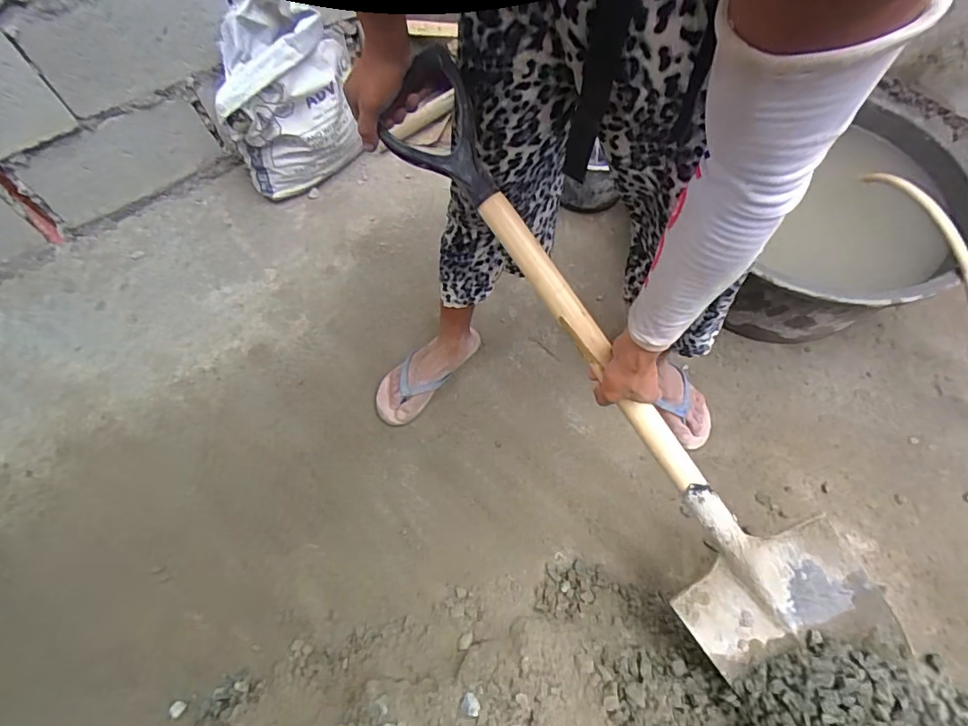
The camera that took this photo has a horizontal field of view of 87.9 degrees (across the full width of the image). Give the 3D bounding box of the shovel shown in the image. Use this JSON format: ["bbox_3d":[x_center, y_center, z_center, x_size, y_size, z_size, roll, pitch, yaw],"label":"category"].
[{"bbox_3d":[0.185,0.043,0.622,0.202,0.116,0.906,-40,98,-17],"label":"shovel"}]

